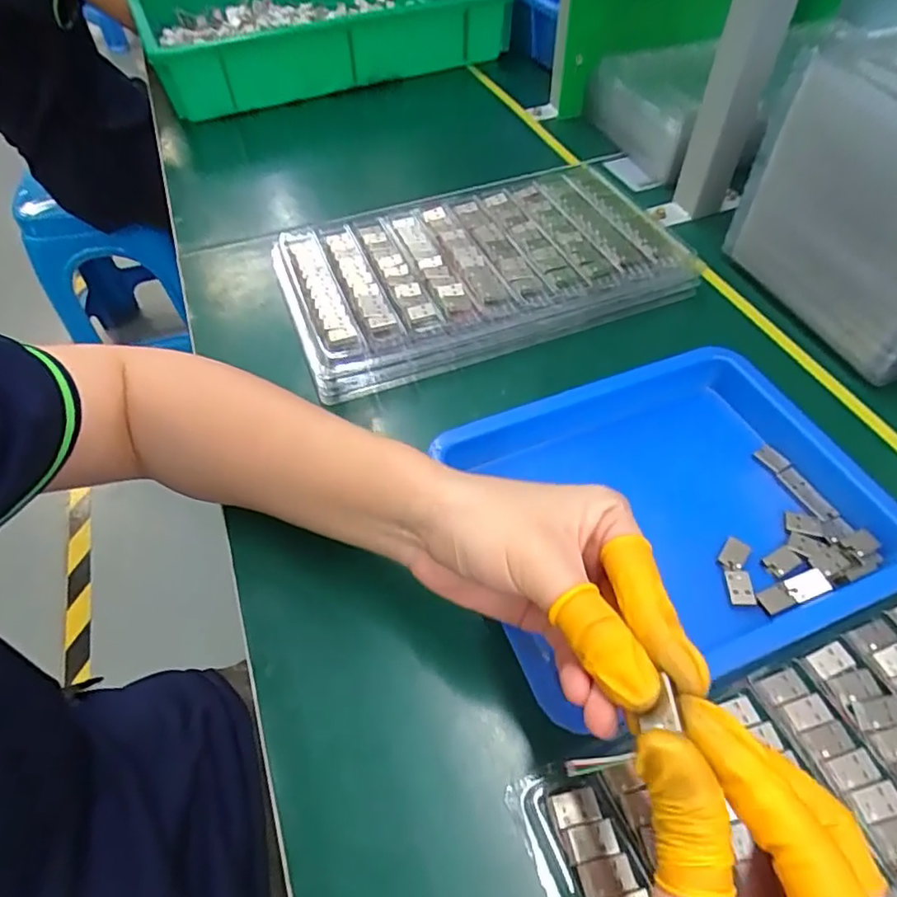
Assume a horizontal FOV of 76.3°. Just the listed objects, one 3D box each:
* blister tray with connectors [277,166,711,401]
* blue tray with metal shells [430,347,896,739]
[{"bbox_3d":[0.022,-0.142,0.445,0.287,0.032,0.164,-20,54,-10],"label":"blister tray with connectors"},{"bbox_3d":[0.121,0.029,0.312,0.220,0.020,0.172,-18,54,-9],"label":"blue tray with metal shells"}]

